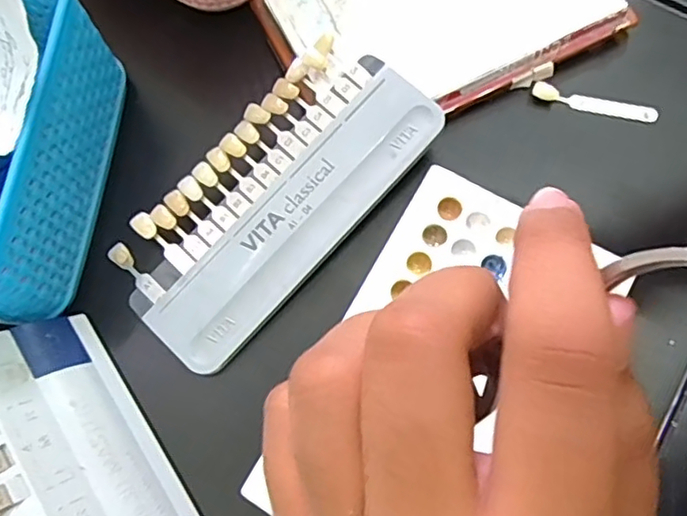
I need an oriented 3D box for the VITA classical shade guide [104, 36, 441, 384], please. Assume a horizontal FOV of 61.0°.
[{"bbox_3d":[-0.029,-0.026,0.243,0.068,0.017,0.142,43,79,13],"label":"VITA classical shade guide"}]

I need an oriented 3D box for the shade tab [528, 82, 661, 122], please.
[{"bbox_3d":[0.113,-0.070,0.264,0.055,0.005,0.006,15,75,6],"label":"shade tab"}]

